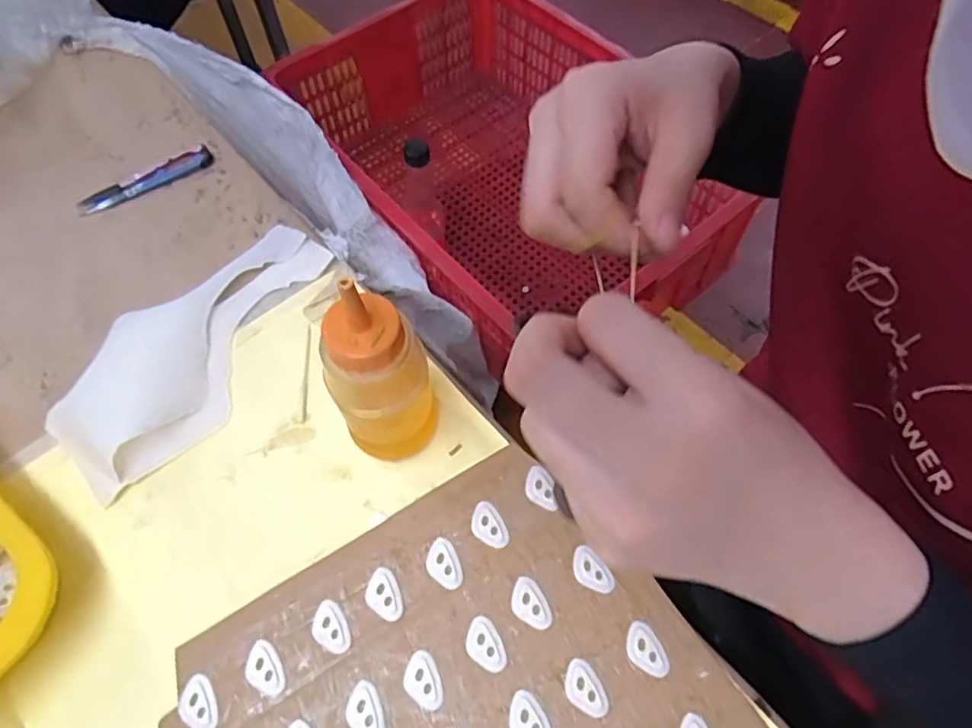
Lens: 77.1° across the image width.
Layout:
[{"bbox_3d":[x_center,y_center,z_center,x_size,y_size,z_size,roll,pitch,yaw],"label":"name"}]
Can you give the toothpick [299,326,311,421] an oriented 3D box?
[{"bbox_3d":[-0.110,0.004,0.373,0.004,0.004,0.066,-4,61,-1],"label":"toothpick"}]

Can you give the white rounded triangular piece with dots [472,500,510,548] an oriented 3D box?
[{"bbox_3d":[0.001,0.086,0.326,0.017,0.004,0.025,-22,63,-11],"label":"white rounded triangular piece with dots"}]

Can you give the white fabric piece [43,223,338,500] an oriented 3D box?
[{"bbox_3d":[-0.186,-0.018,0.383,0.093,0.018,0.198,22,63,12],"label":"white fabric piece"}]

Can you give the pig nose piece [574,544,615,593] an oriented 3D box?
[{"bbox_3d":[0.054,0.107,0.315,0.015,0.004,0.025,-33,65,-16],"label":"pig nose piece"}]

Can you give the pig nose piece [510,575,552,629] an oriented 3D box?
[{"bbox_3d":[0.022,0.121,0.307,0.017,0.004,0.026,-22,63,-11],"label":"pig nose piece"}]

